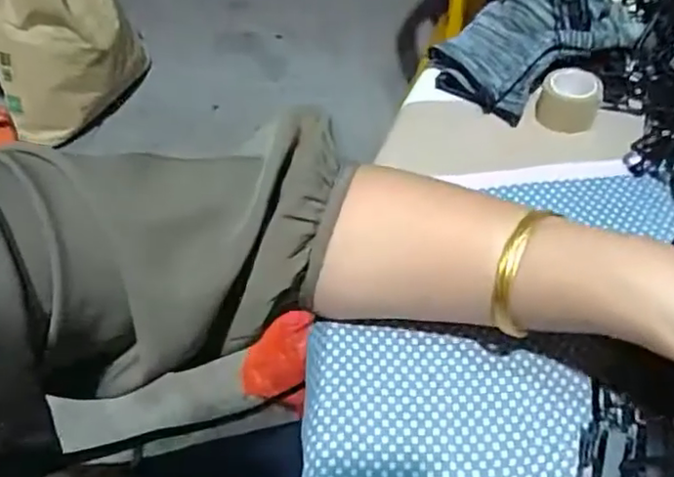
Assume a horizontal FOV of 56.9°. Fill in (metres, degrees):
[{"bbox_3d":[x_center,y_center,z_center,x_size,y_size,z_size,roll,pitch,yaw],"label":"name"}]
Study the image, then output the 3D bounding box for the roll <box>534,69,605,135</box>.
[{"bbox_3d":[0.153,-0.090,0.404,0.037,0.023,0.037,0,52,0],"label":"roll"}]

